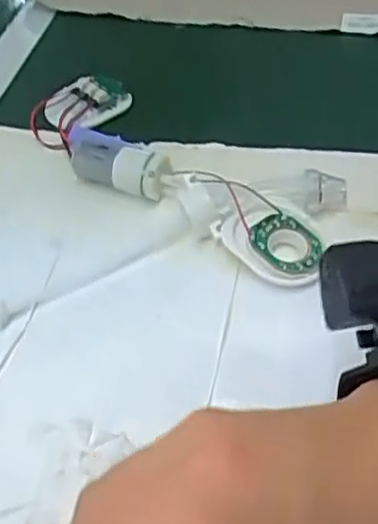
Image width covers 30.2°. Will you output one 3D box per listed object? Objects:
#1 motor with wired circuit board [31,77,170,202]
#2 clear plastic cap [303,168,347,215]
[{"bbox_3d":[-0.062,-0.084,0.452,0.068,0.026,0.138,-17,48,-9],"label":"motor with wired circuit board"},{"bbox_3d":[0.078,-0.041,0.399,0.023,0.016,0.020,1,48,8],"label":"clear plastic cap"}]

